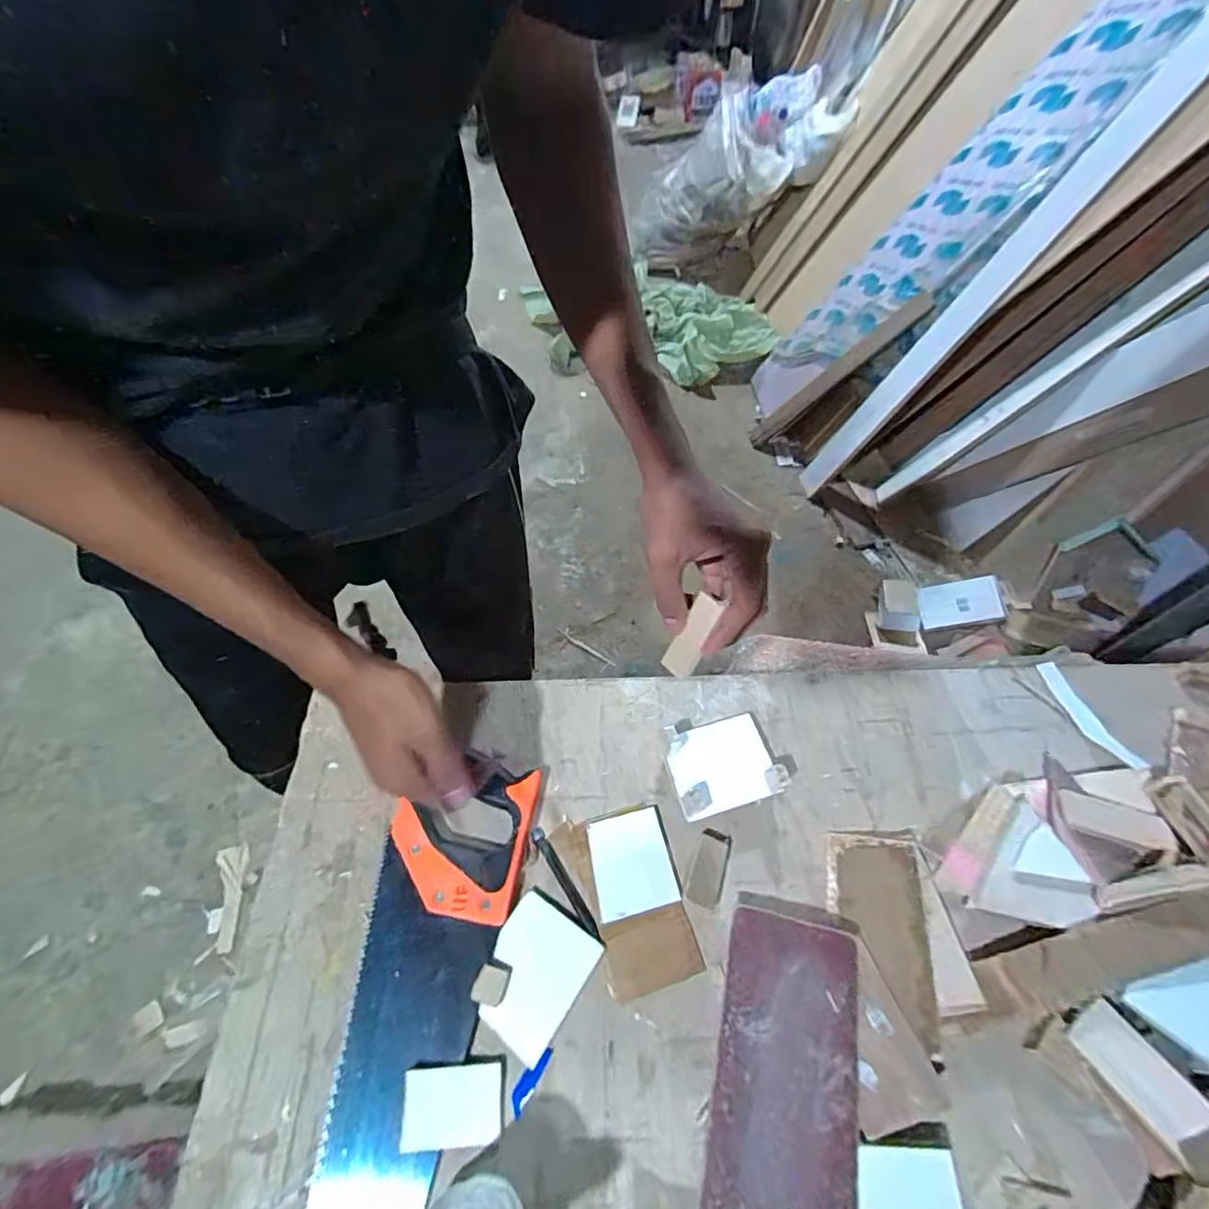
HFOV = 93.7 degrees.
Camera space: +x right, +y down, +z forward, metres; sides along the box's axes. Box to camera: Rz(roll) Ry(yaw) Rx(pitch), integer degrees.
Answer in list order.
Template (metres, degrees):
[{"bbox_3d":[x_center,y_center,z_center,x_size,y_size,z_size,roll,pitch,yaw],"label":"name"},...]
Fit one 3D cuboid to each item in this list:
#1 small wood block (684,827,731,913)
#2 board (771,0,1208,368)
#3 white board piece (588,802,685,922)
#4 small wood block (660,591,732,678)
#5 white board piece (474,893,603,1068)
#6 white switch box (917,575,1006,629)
[{"bbox_3d":[0.086,0.217,0.466,0.029,0.018,0.060,19,60,9],"label":"small wood block"},{"bbox_3d":[0.917,-1.019,1.327,0.046,1.218,0.338,11,59,-25],"label":"board"},{"bbox_3d":[0.023,0.212,0.469,0.066,0.010,0.076,-10,60,-8],"label":"white board piece"},{"bbox_3d":[0.065,0.023,0.419,0.025,0.066,0.011,31,18,20],"label":"small wood block"},{"bbox_3d":[-0.055,0.279,0.432,0.073,0.011,0.090,32,63,16],"label":"white board piece"},{"bbox_3d":[0.876,-0.004,1.402,0.034,0.177,0.107,-12,87,-39],"label":"white switch box"}]

